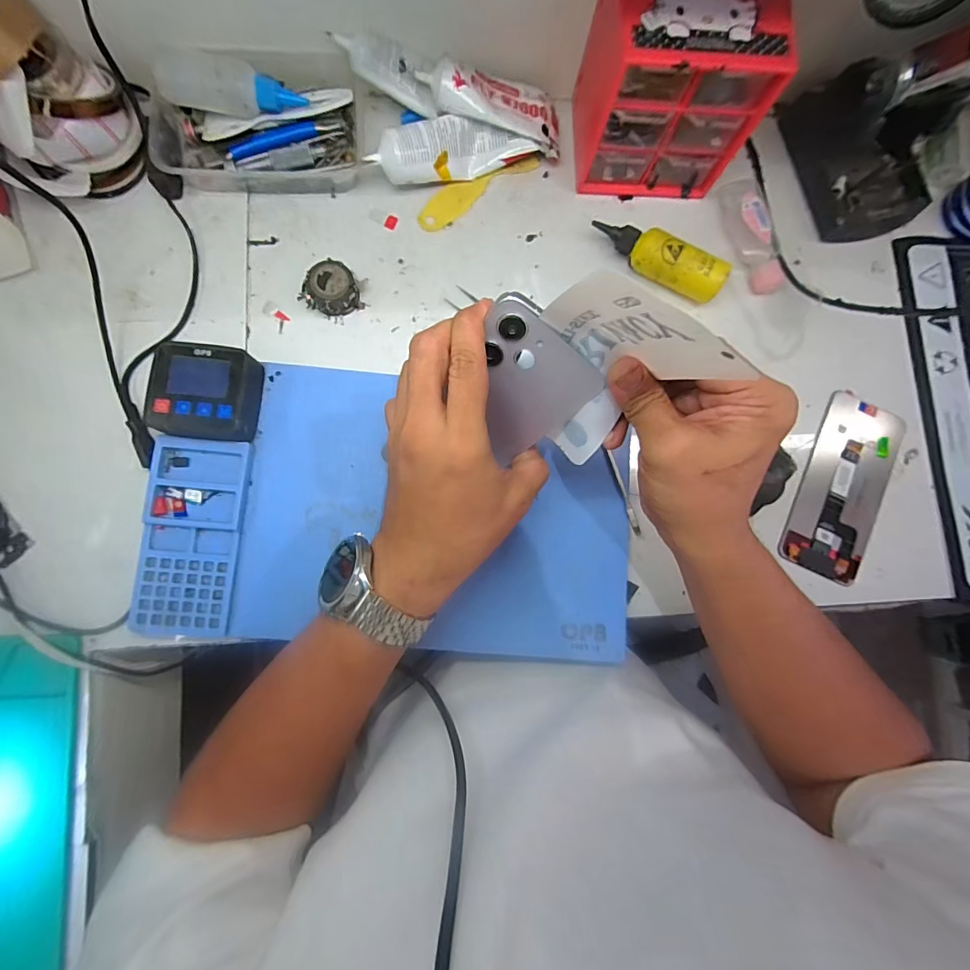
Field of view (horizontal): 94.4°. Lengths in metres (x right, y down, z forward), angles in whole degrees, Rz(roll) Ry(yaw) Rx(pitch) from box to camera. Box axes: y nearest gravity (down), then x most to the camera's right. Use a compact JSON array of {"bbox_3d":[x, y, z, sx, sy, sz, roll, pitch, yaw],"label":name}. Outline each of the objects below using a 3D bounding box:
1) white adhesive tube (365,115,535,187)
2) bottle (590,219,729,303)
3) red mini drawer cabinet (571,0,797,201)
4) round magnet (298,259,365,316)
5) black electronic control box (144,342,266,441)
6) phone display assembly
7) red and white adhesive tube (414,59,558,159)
[{"bbox_3d":[-0.030,-0.289,0.389,0.137,0.034,0.033,-18,84,-18],"label":"white adhesive tube"},{"bbox_3d":[0.150,-0.196,0.390,0.115,0.034,0.028,26,83,0],"label":"bottle"},{"bbox_3d":[0.148,-0.321,0.363,0.122,0.118,0.095,1,83,-3],"label":"red mini drawer cabinet"},{"bbox_3d":[-0.131,-0.164,0.380,0.045,0.024,0.040,-30,86,-6],"label":"round magnet"},{"bbox_3d":[-0.217,-0.070,0.351,0.072,0.032,0.070,5,83,-2],"label":"black electronic control box"},{"bbox_3d":[0.312,0.000,0.389,0.070,0.005,0.163,24,83,0],"label":"phone display assembly"},{"bbox_3d":[0.010,-0.327,0.384,0.124,0.021,0.058,3,83,-21],"label":"red and white adhesive tube"}]

